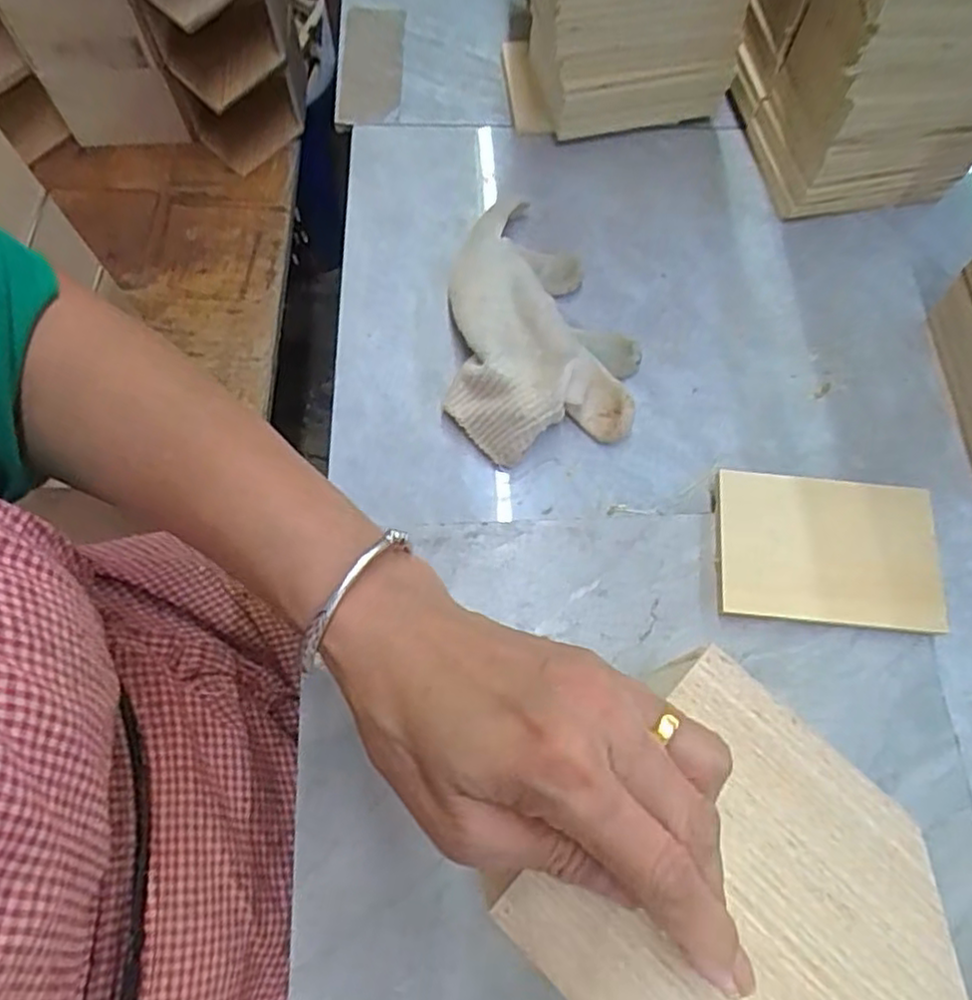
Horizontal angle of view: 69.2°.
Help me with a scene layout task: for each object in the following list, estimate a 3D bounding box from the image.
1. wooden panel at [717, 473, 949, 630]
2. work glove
[{"bbox_3d":[0.169,0.024,0.347,0.103,0.007,0.071,6,73,1],"label":"wooden panel"},{"bbox_3d":[0.031,-0.095,0.392,0.098,0.029,0.157,2,68,-2],"label":"work glove"}]

